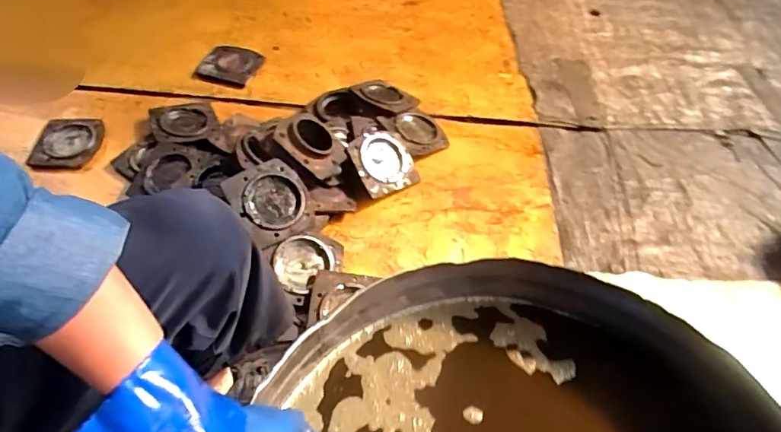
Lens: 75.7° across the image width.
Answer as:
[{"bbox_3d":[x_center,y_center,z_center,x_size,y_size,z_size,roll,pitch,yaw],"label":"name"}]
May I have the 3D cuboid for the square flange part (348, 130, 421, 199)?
[{"bbox_3d":[-0.016,-0.134,1.266,0.169,0.024,0.171,-27,86,-29],"label":"square flange part"}]

